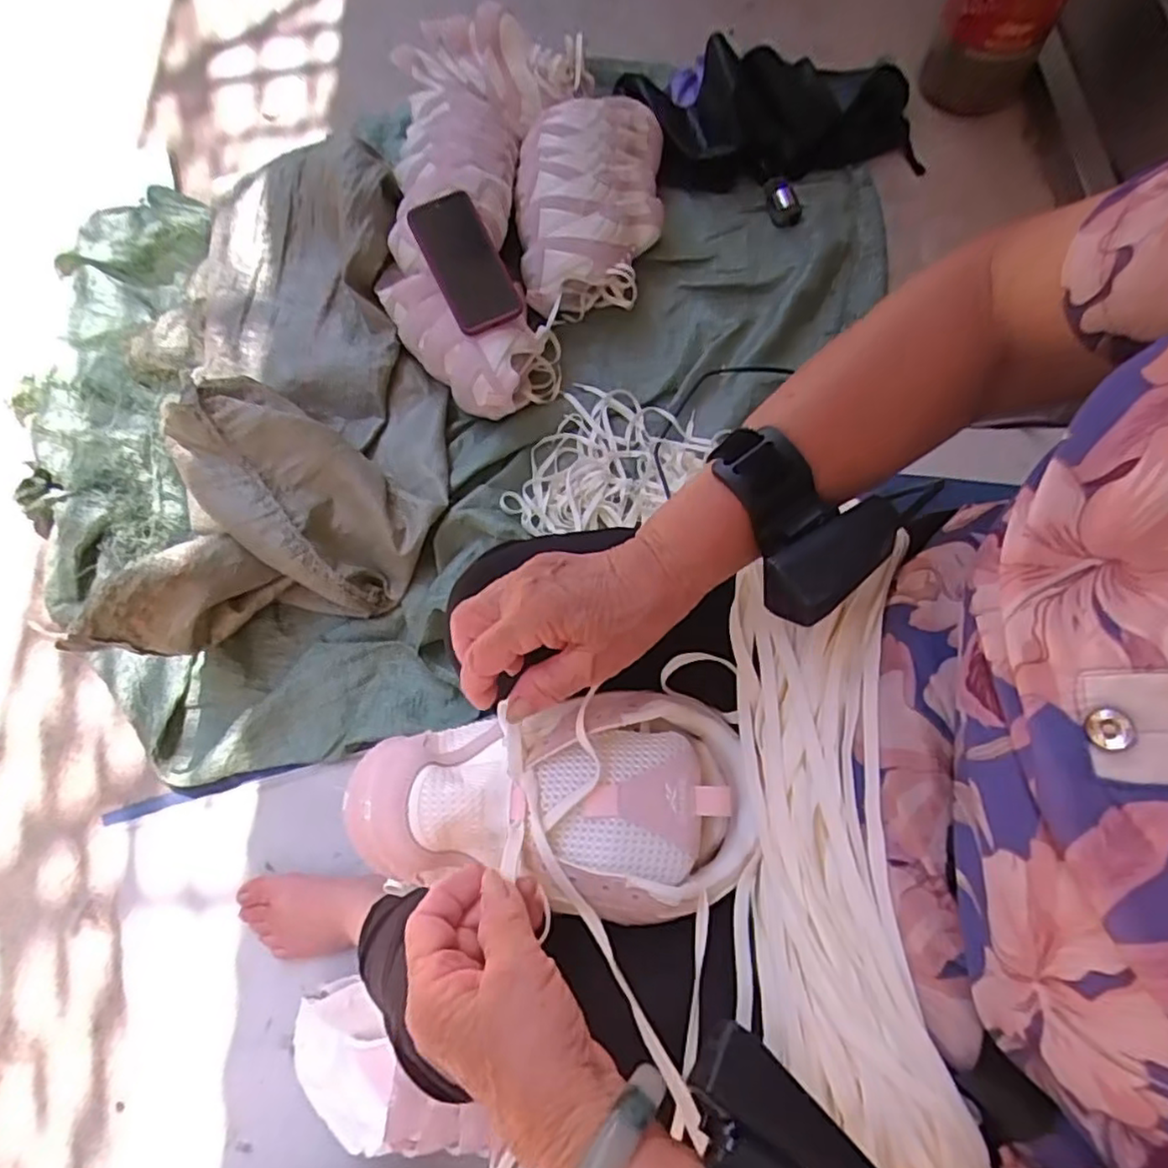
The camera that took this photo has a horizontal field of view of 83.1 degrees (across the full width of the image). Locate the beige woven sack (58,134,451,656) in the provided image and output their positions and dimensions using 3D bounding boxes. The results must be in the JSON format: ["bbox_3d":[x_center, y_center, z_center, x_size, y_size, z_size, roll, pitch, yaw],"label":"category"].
[{"bbox_3d":[-0.385,-0.259,0.825,0.375,0.156,0.634,-14,72,-5],"label":"beige woven sack"}]

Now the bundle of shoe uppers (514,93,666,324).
[{"bbox_3d":[0.008,-0.552,0.963,0.207,0.115,0.351,2,71,0],"label":"bundle of shoe uppers"}]

